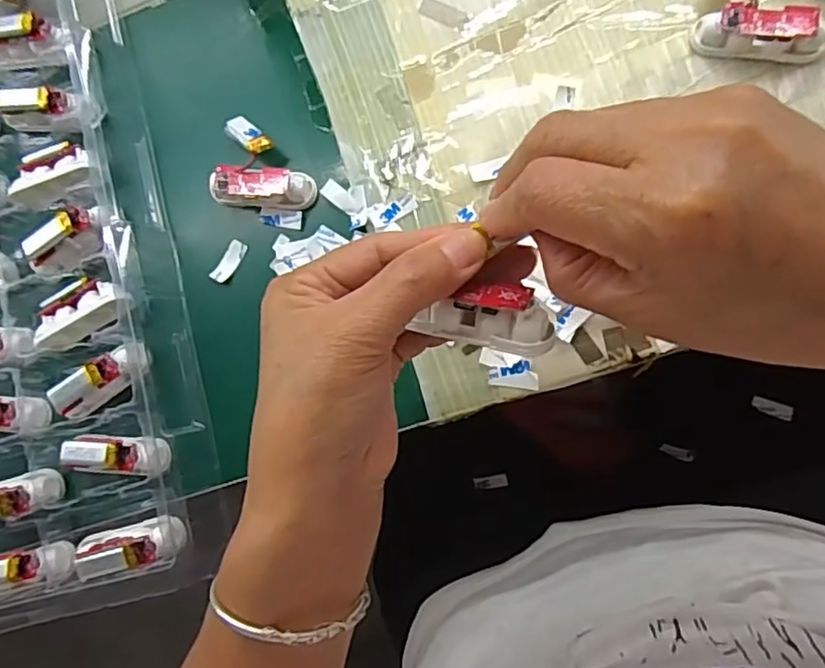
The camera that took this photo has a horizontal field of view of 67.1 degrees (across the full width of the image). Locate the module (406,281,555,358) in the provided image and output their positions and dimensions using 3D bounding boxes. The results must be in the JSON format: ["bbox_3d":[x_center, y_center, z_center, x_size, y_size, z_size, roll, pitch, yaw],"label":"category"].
[{"bbox_3d":[0.028,-0.007,0.233,0.050,0.014,0.024,12,87,10],"label":"module"}]

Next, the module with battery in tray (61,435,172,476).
[{"bbox_3d":[-0.163,0.067,0.344,0.062,0.013,0.020,2,86,9],"label":"module with battery in tray"}]

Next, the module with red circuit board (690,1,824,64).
[{"bbox_3d":[0.177,-0.152,0.312,0.062,0.019,0.019,11,87,9],"label":"module with red circuit board"}]

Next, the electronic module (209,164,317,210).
[{"bbox_3d":[-0.087,-0.085,0.357,0.060,0.019,0.020,6,86,9],"label":"electronic module"}]

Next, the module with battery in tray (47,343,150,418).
[{"bbox_3d":[-0.177,0.027,0.350,0.064,0.014,0.021,-37,81,4],"label":"module with battery in tray"}]

